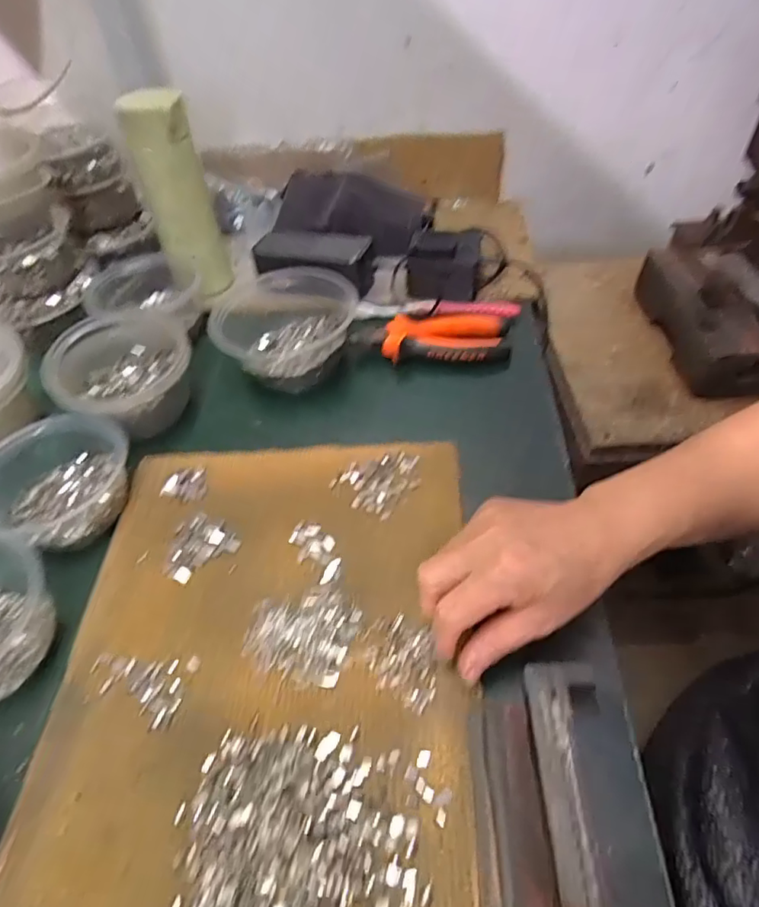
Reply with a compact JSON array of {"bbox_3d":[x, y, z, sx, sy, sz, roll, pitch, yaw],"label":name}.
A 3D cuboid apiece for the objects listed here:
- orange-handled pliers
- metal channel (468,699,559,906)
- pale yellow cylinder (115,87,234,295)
[{"bbox_3d":[0.050,-0.116,0.557,0.155,0.025,0.067,1,49,5],"label":"orange-handled pliers"},{"bbox_3d":[0.067,0.183,0.285,0.034,0.008,0.102,0,48,2],"label":"metal channel"},{"bbox_3d":[-0.213,-0.270,0.591,0.069,0.196,0.050,-16,50,-12],"label":"pale yellow cylinder"}]

